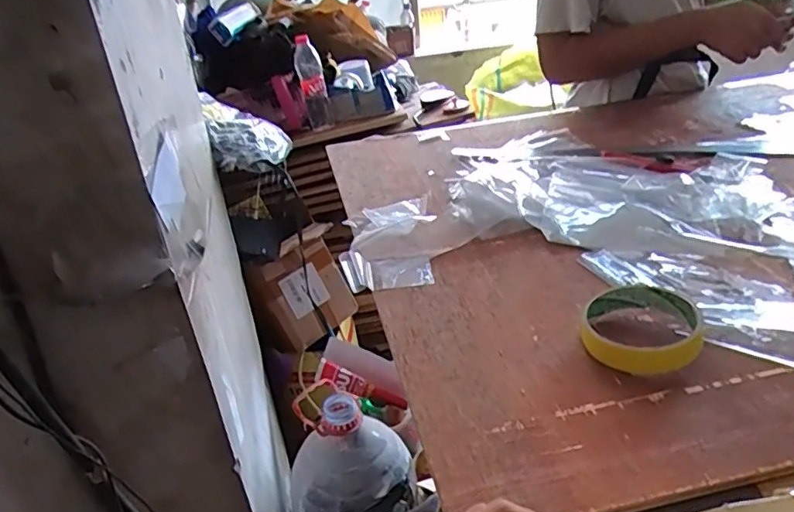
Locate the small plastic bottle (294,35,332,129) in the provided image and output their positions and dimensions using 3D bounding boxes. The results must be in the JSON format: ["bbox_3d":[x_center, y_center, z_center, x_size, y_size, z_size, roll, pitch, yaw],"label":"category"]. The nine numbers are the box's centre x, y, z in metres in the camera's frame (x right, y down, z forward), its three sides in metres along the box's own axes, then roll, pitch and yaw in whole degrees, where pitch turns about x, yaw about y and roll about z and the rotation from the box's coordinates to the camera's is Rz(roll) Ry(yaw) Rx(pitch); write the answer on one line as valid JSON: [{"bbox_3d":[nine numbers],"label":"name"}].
[{"bbox_3d":[-0.213,-0.435,1.470,0.068,0.225,0.067,-10,29,-6],"label":"small plastic bottle"}]

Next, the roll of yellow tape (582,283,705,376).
[{"bbox_3d":[0.186,0.052,0.446,0.081,0.029,0.088,8,32,21],"label":"roll of yellow tape"}]

